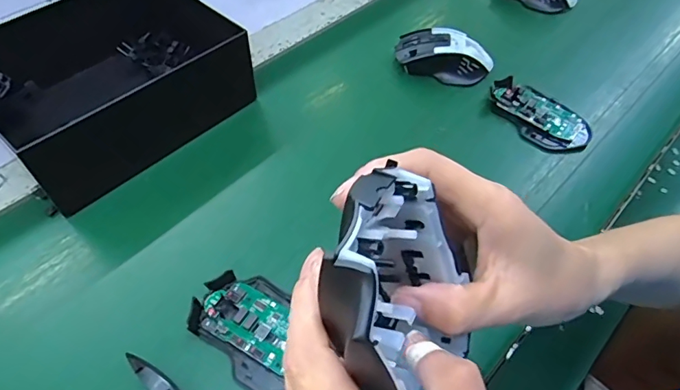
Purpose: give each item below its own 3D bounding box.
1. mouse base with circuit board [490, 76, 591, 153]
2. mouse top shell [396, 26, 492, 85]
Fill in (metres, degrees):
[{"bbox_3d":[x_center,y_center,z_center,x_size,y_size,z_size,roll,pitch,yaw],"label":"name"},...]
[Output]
[{"bbox_3d":[0.214,-0.088,0.509,0.112,0.016,0.065,38,62,21],"label":"mouse base with circuit board"},{"bbox_3d":[0.120,-0.161,0.550,0.108,0.041,0.054,19,57,10],"label":"mouse top shell"}]

